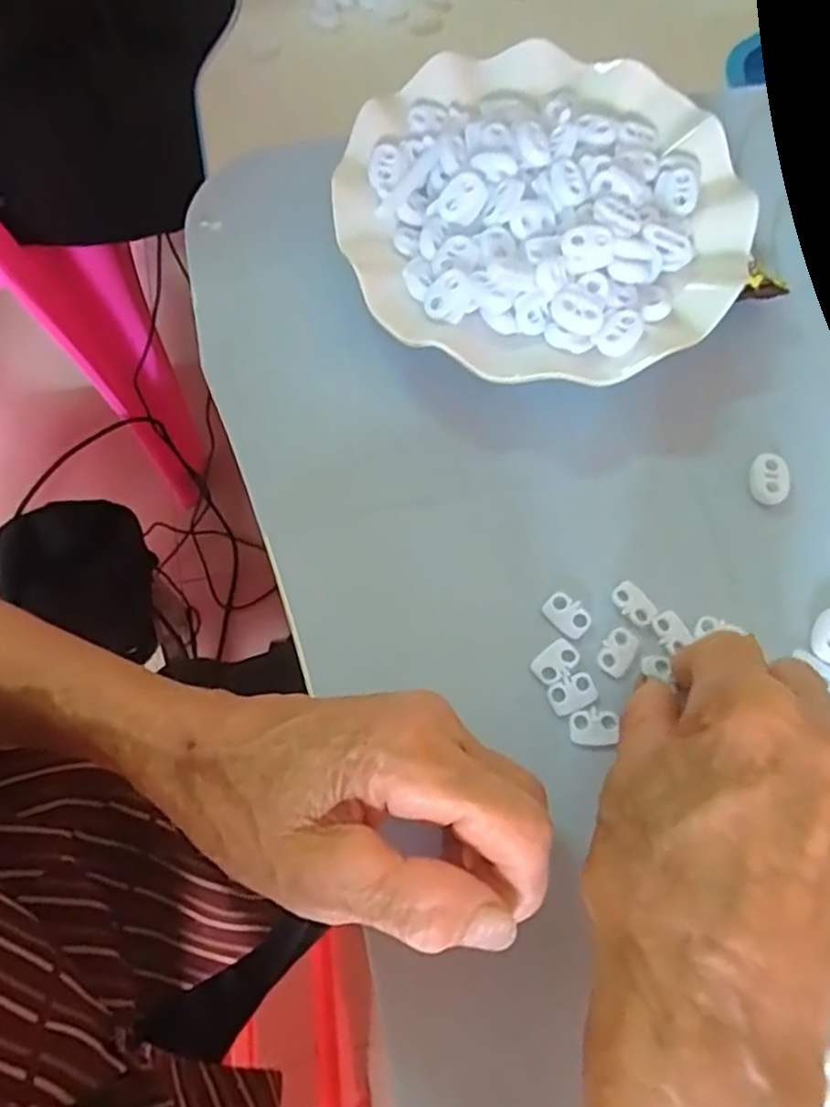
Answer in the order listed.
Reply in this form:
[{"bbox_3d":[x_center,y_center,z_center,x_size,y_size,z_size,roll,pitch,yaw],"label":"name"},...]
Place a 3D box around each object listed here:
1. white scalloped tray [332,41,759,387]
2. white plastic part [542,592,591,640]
[{"bbox_3d":[0.058,-0.154,0.322,0.174,0.028,0.166,7,68,3],"label":"white scalloped tray"},{"bbox_3d":[0.059,0.023,0.280,0.012,0.004,0.018,-40,73,-15],"label":"white plastic part"}]

